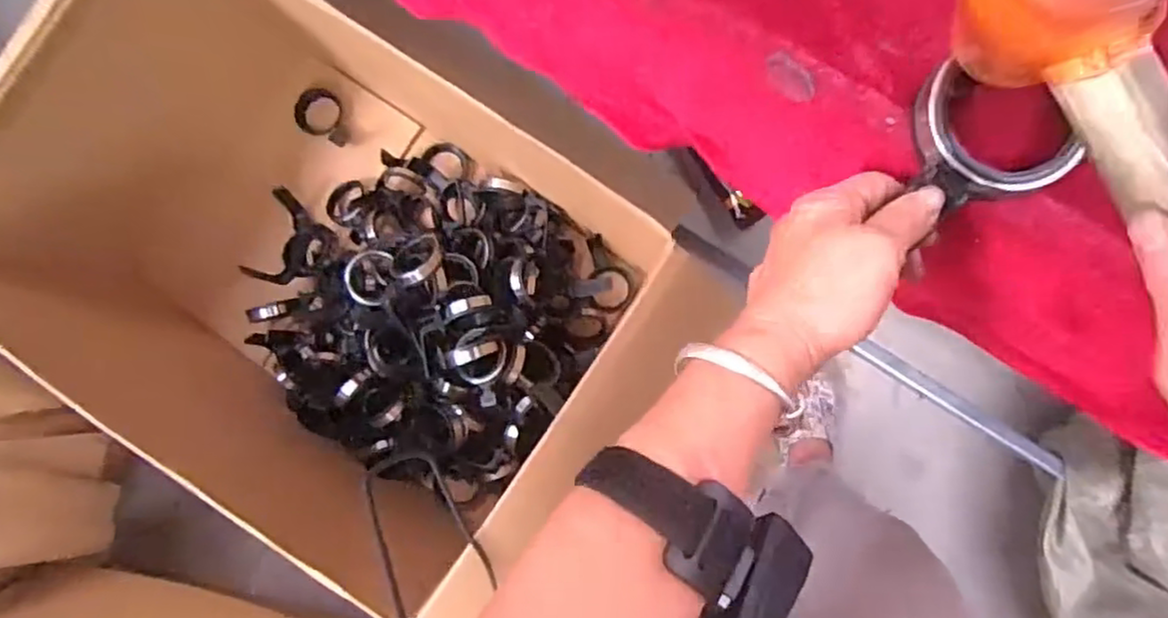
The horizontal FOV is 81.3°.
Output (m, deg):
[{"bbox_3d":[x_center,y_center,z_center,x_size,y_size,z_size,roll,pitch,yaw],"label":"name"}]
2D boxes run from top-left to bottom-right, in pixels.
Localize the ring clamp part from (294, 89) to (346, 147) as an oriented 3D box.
[{"bbox_3d":[-0.406,-0.294,1.047,0.070,0.022,0.084,-9,102,-30],"label":"ring clamp part"}]

